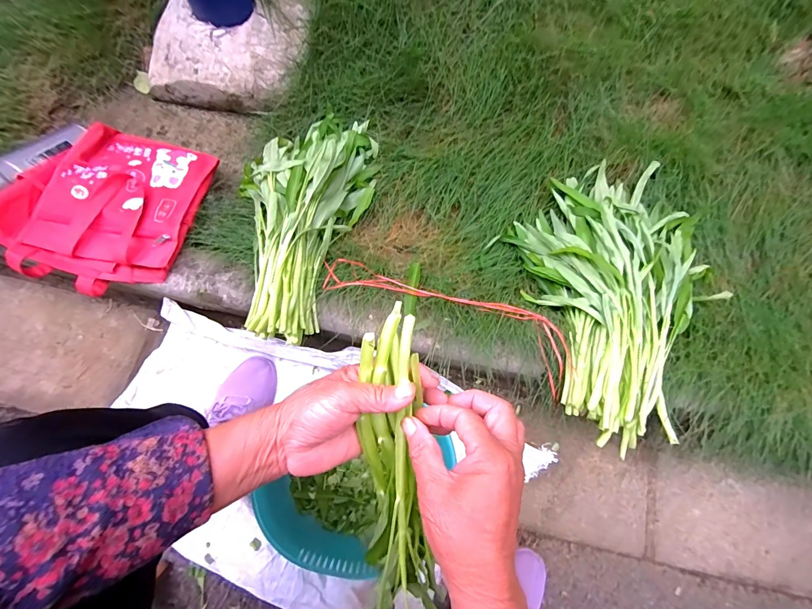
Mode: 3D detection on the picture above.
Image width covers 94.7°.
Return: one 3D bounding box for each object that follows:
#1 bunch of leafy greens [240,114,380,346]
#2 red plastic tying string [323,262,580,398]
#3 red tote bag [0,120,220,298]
[{"bbox_3d":[-0.192,-0.165,0.629,0.207,0.078,0.422,19,74,3],"label":"bunch of leafy greens"},{"bbox_3d":[0.070,0.007,0.588,0.401,0.030,0.101,25,75,5],"label":"red plastic tying string"},{"bbox_3d":[-0.510,-0.176,0.645,0.273,0.066,0.307,14,74,2],"label":"red tote bag"}]

